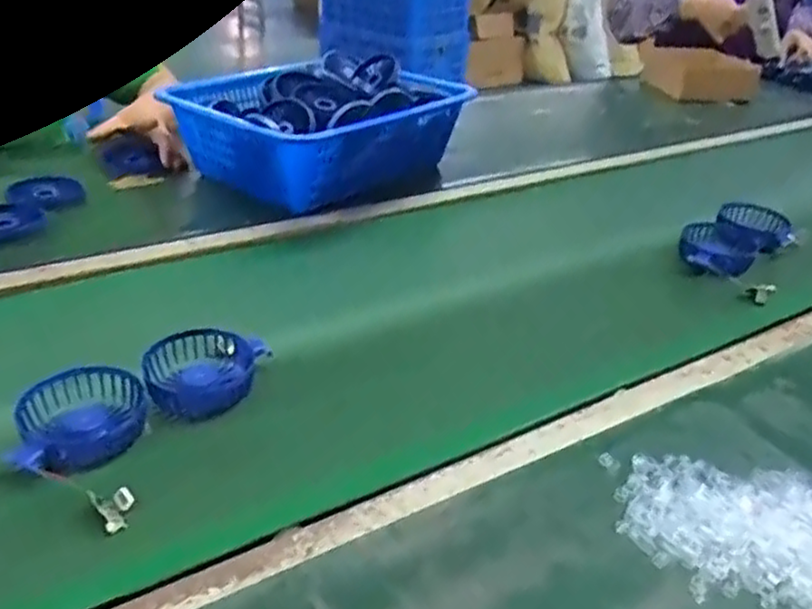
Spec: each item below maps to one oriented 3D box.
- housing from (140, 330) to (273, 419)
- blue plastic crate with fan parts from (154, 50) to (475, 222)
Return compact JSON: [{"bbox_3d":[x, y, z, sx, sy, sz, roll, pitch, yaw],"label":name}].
[{"bbox_3d":[-0.169,0.053,0.609,0.098,0.031,0.098,-8,33,-22],"label":"housing"},{"bbox_3d":[-0.108,-0.241,0.981,0.233,0.129,0.347,30,38,35],"label":"blue plastic crate with fan parts"}]

